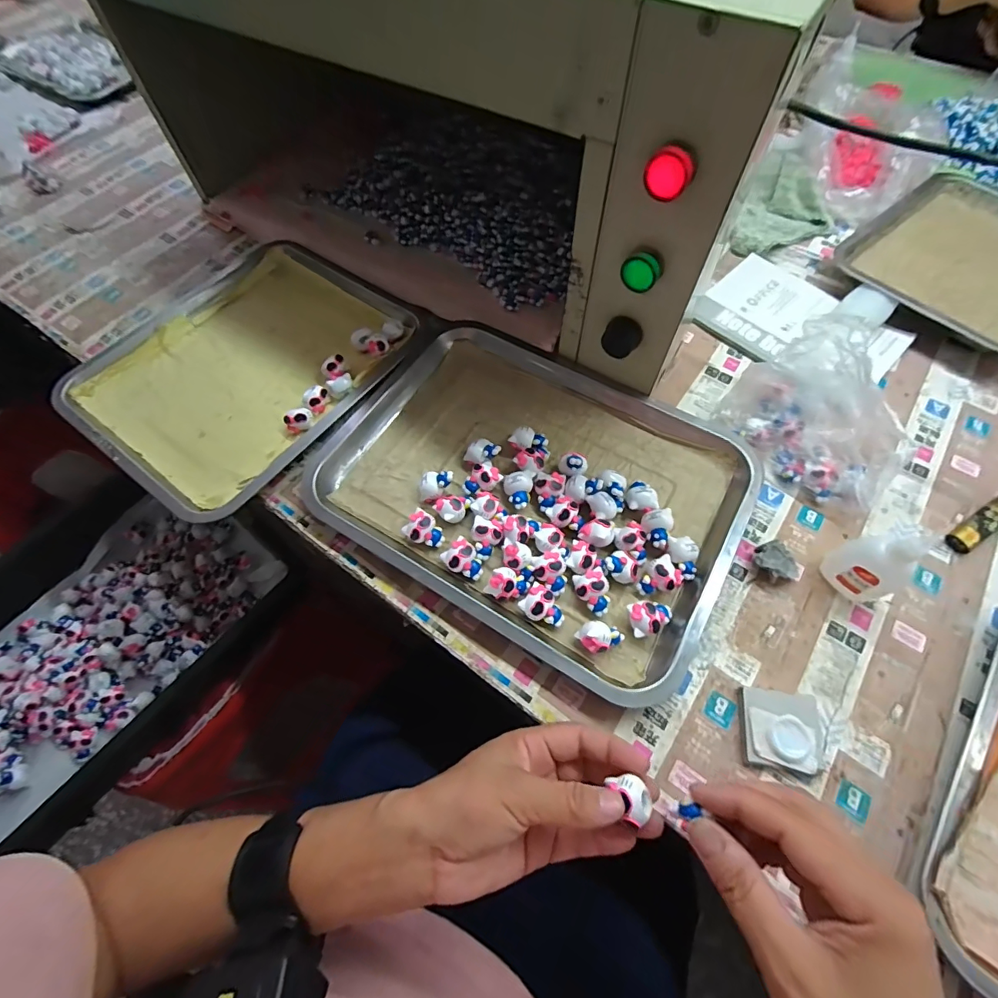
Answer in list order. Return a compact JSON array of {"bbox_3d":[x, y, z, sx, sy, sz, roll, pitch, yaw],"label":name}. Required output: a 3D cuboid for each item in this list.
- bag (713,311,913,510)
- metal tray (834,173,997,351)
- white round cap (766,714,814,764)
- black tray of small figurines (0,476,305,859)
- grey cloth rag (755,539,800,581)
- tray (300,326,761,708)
[{"bbox_3d":[0.288,-0.076,0.403,0.102,0.094,0.147,-38,68,-15],"label":"bag"},{"bbox_3d":[0.562,-0.292,0.540,0.320,0.027,0.215,-39,69,-16],"label":"metal tray"},{"bbox_3d":[0.202,0.166,0.320,0.030,0.004,0.027,-35,65,-15],"label":"white round cap"},{"bbox_3d":[-0.506,0.180,0.570,0.325,0.082,0.449,35,70,17],"label":"black tray of small figurines"},{"bbox_3d":[0.229,0.054,0.382,0.039,0.021,0.027,37,71,18],"label":"grey cloth rag"},{"bbox_3d":[0.029,-0.019,0.414,0.346,0.026,0.262,28,68,15],"label":"tray"}]

